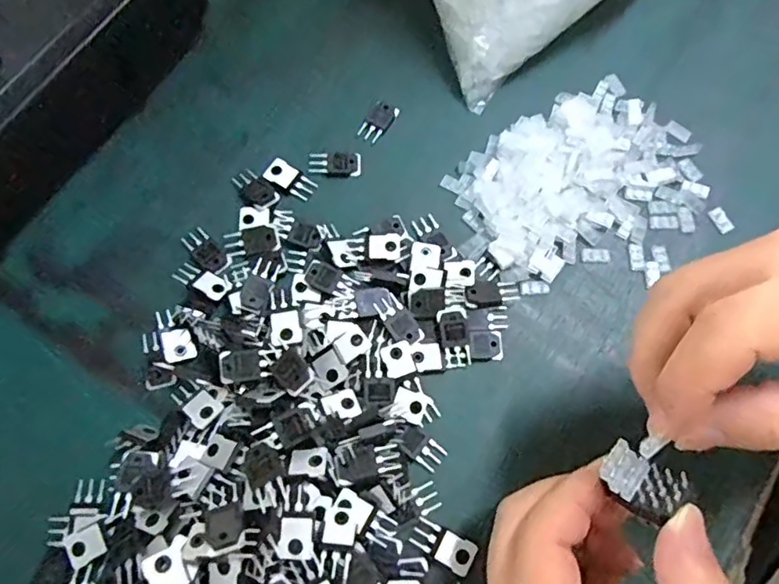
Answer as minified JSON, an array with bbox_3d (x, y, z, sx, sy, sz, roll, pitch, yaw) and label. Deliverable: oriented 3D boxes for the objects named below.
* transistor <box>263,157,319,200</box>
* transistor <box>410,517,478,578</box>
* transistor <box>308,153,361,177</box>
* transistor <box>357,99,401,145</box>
[{"bbox_3d":[-0.060,-0.068,0.341,0.032,0.004,0.016,36,75,10],"label":"transistor"},{"bbox_3d":[0.026,0.121,0.272,0.030,0.004,0.015,31,74,8],"label":"transistor"},{"bbox_3d":[-0.033,-0.079,0.347,0.031,0.004,0.017,-1,72,-2],"label":"transistor"},{"bbox_3d":[-0.007,-0.109,0.357,0.016,0.004,0.029,30,74,8],"label":"transistor"}]

